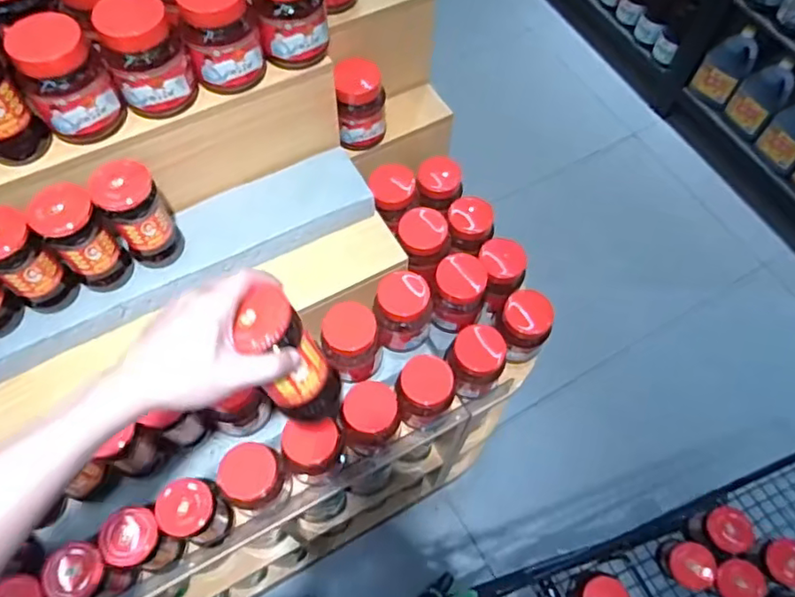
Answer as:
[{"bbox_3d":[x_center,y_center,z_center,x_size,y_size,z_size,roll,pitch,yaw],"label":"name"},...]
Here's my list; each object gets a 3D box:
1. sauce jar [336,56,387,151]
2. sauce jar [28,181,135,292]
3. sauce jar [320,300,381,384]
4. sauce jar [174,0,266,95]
[{"bbox_3d":[-0.054,-0.282,0.894,0.069,0.121,0.070,0,63,-1],"label":"sauce jar"},{"bbox_3d":[-0.372,-0.069,0.711,0.064,0.142,0.066,0,63,-1],"label":"sauce jar"},{"bbox_3d":[-0.067,0.065,0.854,0.077,0.091,0.084,0,63,-1],"label":"sauce jar"},{"bbox_3d":[-0.200,-0.300,0.684,0.078,0.116,0.070,-16,64,-9],"label":"sauce jar"}]

